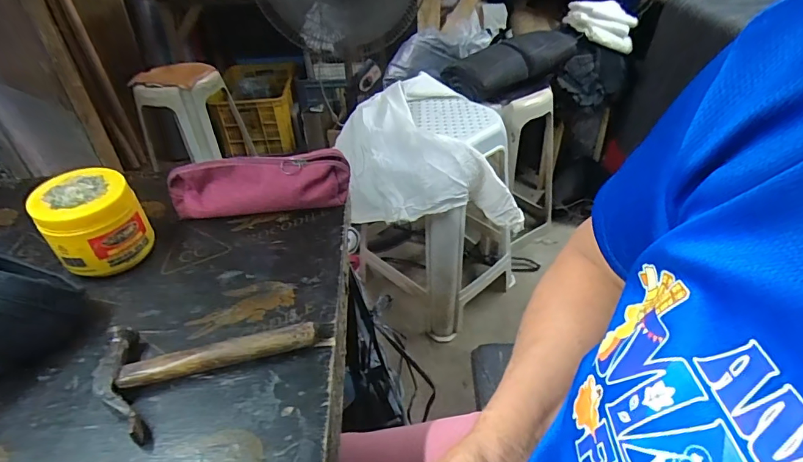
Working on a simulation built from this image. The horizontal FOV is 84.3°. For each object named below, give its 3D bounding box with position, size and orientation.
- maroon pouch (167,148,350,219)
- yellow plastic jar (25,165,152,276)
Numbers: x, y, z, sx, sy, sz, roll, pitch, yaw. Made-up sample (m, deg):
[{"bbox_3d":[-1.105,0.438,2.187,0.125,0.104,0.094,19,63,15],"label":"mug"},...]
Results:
[{"bbox_3d":[-0.186,-0.060,0.578,0.229,0.064,0.050,-5,40,-3],"label":"maroon pouch"},{"bbox_3d":[-0.345,-0.011,0.500,0.093,0.084,0.092,-1,40,1],"label":"yellow plastic jar"}]

